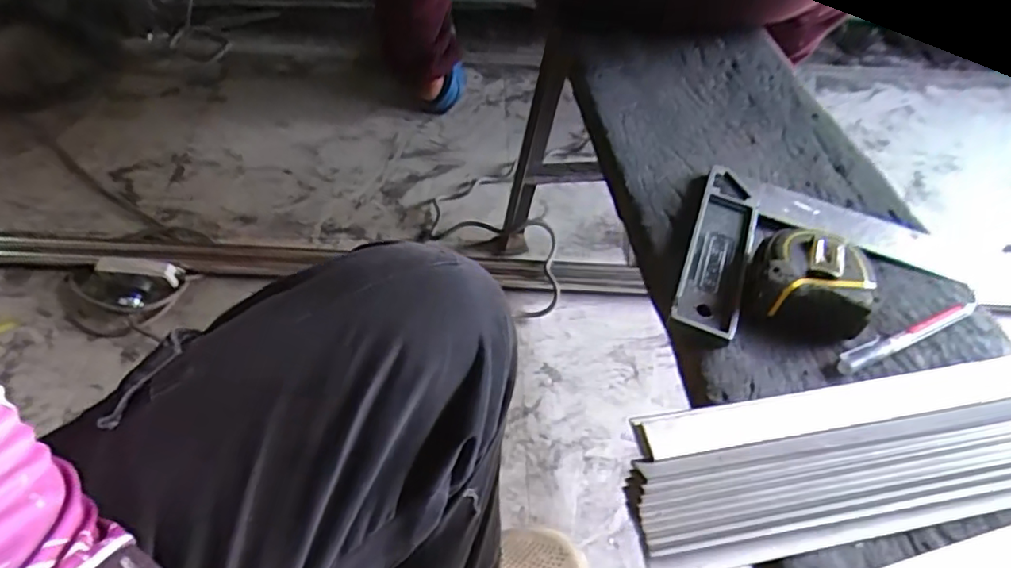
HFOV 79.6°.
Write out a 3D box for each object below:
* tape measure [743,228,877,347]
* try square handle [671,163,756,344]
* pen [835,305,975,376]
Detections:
[{"bbox_3d":[0.218,0.000,0.436,0.080,0.038,0.075,20,51,14],"label":"tape measure"},{"bbox_3d":[0.167,-0.030,0.473,0.045,0.015,0.168,18,51,12],"label":"try square handle"},{"bbox_3d":[0.288,0.036,0.436,0.123,0.011,0.015,-19,53,-18],"label":"pen"}]

